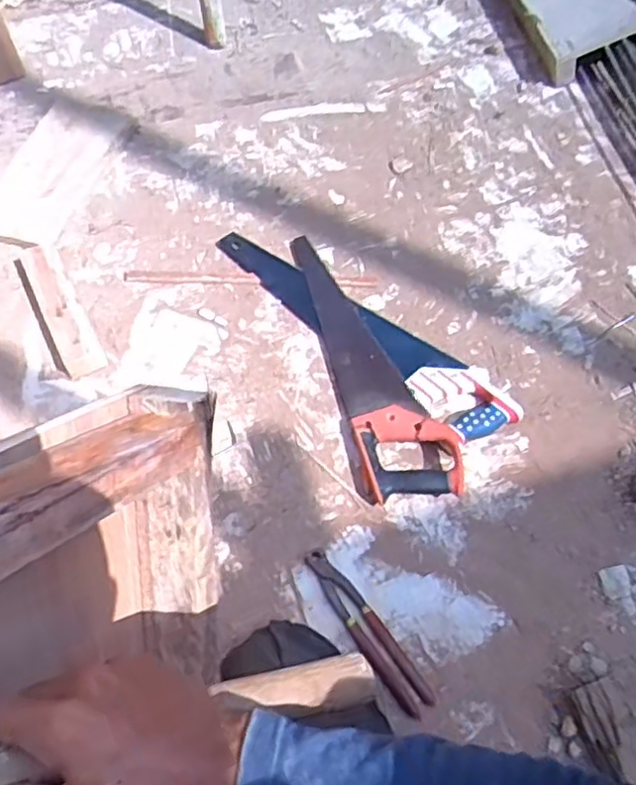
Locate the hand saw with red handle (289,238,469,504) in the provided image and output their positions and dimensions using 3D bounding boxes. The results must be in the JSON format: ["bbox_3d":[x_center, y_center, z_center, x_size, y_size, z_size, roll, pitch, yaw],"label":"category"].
[{"bbox_3d":[0.078,-0.062,0.973,0.134,0.050,0.488,-13,62,-8],"label":"hand saw with red handle"}]

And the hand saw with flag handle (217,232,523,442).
[{"bbox_3d":[0.065,-0.113,1.019,0.541,0.035,0.112,41,68,19],"label":"hand saw with flag handle"}]

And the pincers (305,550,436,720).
[{"bbox_3d":[0.059,0.284,0.800,0.041,0.013,0.217,-31,66,-17],"label":"pincers"}]

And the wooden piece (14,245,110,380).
[{"bbox_3d":[-0.403,-0.133,1.020,0.074,0.042,0.267,-25,65,-14],"label":"wooden piece"}]

